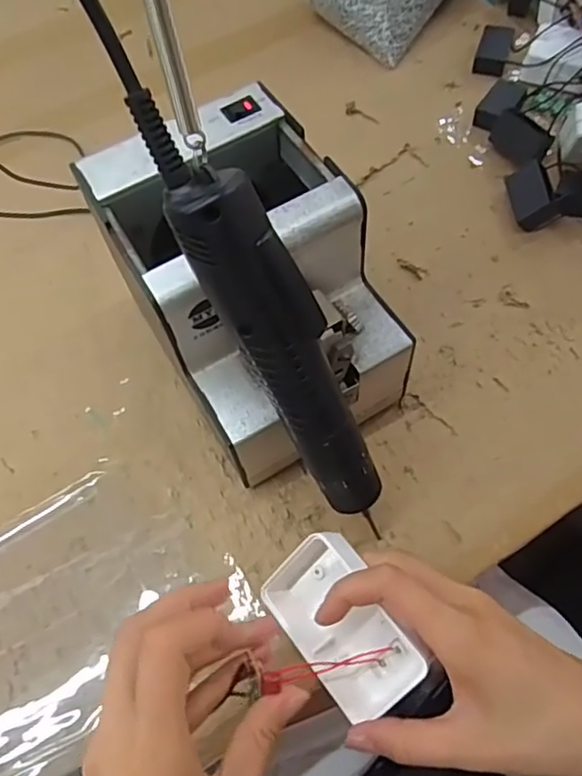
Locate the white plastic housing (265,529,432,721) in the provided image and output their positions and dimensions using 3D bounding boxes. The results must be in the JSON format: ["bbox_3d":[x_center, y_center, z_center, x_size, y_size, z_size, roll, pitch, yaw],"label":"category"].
[{"bbox_3d":[0.029,0.130,0.334,0.055,0.031,0.095,-35,67,-14],"label":"white plastic housing"}]

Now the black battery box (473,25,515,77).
[{"bbox_3d":[0.192,-0.318,0.570,0.028,0.016,0.058,15,65,12],"label":"black battery box"}]

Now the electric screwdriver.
[{"bbox_3d":[0.002,-0.008,0.297,0.038,0.199,0.030,-37,36,-15],"label":"electric screwdriver"}]

